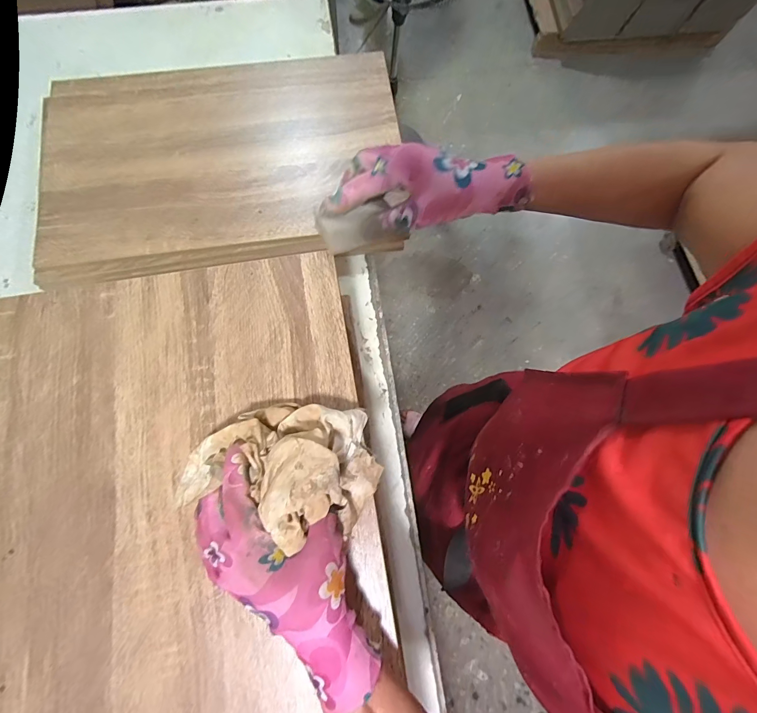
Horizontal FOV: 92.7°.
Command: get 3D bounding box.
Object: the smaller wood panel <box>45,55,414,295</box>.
[{"bbox_3d":[-0.244,-0.320,0.580,0.543,0.028,0.373,-7,75,-3],"label":"smaller wood panel"}]

